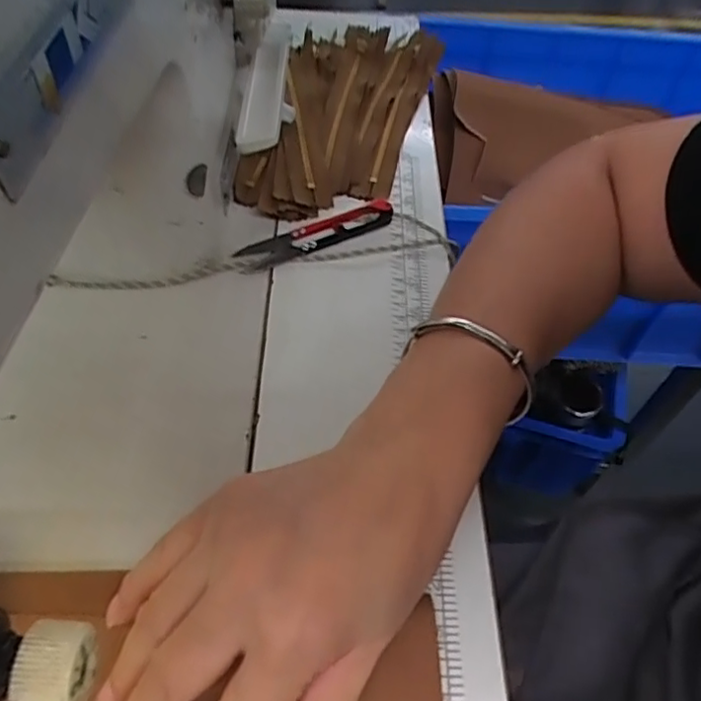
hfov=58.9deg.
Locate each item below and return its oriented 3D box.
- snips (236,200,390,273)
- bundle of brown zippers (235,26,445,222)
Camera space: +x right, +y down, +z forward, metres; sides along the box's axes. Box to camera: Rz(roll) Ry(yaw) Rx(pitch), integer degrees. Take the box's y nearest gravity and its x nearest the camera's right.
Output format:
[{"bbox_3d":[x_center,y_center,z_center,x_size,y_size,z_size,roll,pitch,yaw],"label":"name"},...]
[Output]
[{"bbox_3d":[-0.020,-0.073,0.390,0.099,0.009,0.027,-21,57,-19],"label":"snips"},{"bbox_3d":[-0.007,-0.177,0.464,0.102,0.026,0.226,15,53,7],"label":"bundle of brown zippers"}]

